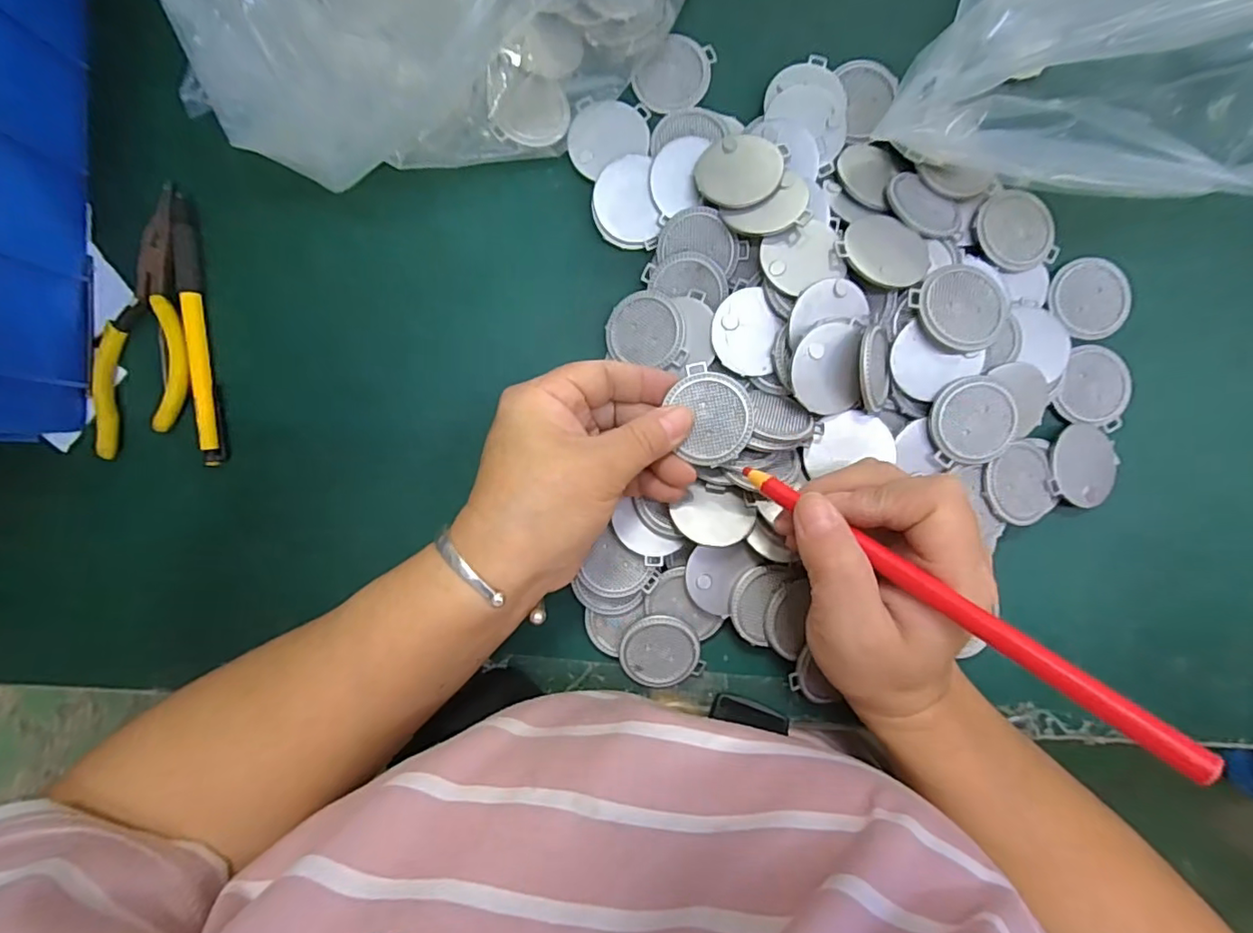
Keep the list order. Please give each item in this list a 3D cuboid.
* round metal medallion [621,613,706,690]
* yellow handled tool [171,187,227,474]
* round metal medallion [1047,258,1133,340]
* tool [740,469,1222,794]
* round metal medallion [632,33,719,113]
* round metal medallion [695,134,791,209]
[{"bbox_3d":[0.017,0.093,0.291,0.038,0.004,0.039,0,105,0],"label":"round metal medallion"},{"bbox_3d":[-0.223,-0.071,0.299,0.012,0.006,0.140,-7,89,2],"label":"yellow handled tool"},{"bbox_3d":[0.236,-0.085,0.293,0.037,0.004,0.041,-34,88,2],"label":"round metal medallion"},{"bbox_3d":[0.104,0.041,0.199,0.159,0.008,0.009,38,91,35],"label":"tool"},{"bbox_3d":[0.024,-0.202,0.297,0.037,0.004,0.039,0,90,2],"label":"round metal medallion"},{"bbox_3d":[0.054,-0.142,0.274,0.038,0.006,0.040,0,90,2],"label":"round metal medallion"}]

